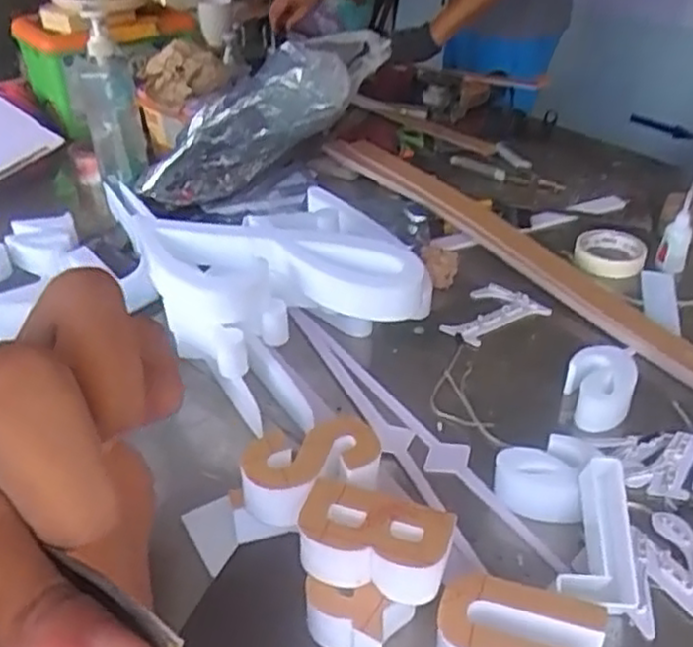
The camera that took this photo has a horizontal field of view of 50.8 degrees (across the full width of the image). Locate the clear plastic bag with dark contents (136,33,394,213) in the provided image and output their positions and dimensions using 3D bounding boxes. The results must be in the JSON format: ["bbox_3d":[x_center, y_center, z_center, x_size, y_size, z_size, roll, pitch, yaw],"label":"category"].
[{"bbox_3d":[-0.114,-0.310,1.099,0.394,0.137,0.120,-31,30,20],"label":"clear plastic bag with dark contents"}]

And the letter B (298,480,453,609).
[{"bbox_3d":[0.020,0.159,0.529,0.109,0.039,0.069,9,35,11],"label":"letter B"}]

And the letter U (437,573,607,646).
[{"bbox_3d":[0.120,0.223,0.511,0.111,0.046,0.070,14,38,20],"label":"letter U"}]

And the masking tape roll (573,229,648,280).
[{"bbox_3d":[0.356,-0.102,0.983,0.089,0.025,0.103,15,37,20],"label":"masking tape roll"}]

